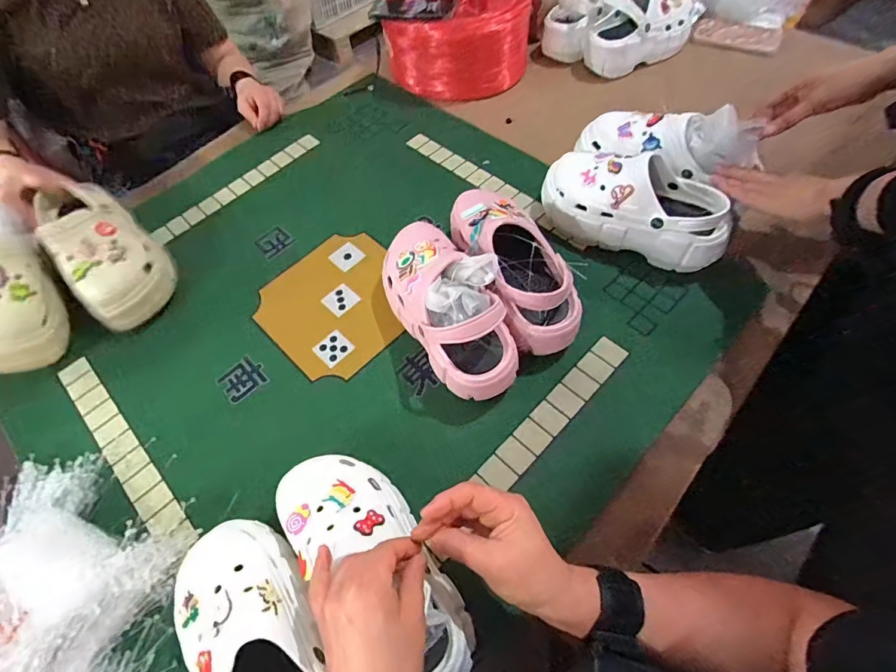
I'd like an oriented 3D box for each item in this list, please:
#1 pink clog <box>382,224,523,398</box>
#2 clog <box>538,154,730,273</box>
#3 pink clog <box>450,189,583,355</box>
[{"bbox_3d":[-0.005,-0.036,0.571,0.105,0.111,0.256,-28,61,-13],"label":"pink clog"},{"bbox_3d":[0.262,-0.189,0.642,0.261,0.126,0.097,24,63,17],"label":"clog"},{"bbox_3d":[0.087,-0.094,0.595,0.106,0.111,0.248,-21,59,-9],"label":"pink clog"}]

